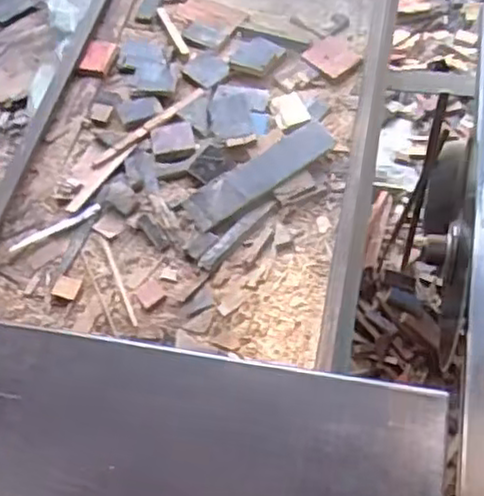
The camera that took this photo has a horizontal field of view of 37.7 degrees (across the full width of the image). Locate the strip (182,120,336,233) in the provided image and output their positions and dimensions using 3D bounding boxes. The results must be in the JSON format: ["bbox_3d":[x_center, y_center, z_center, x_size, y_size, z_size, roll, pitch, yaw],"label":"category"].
[{"bbox_3d":[0.024,-0.104,0.980,0.224,0.010,0.067,-35,56,-12],"label":"strip"}]

